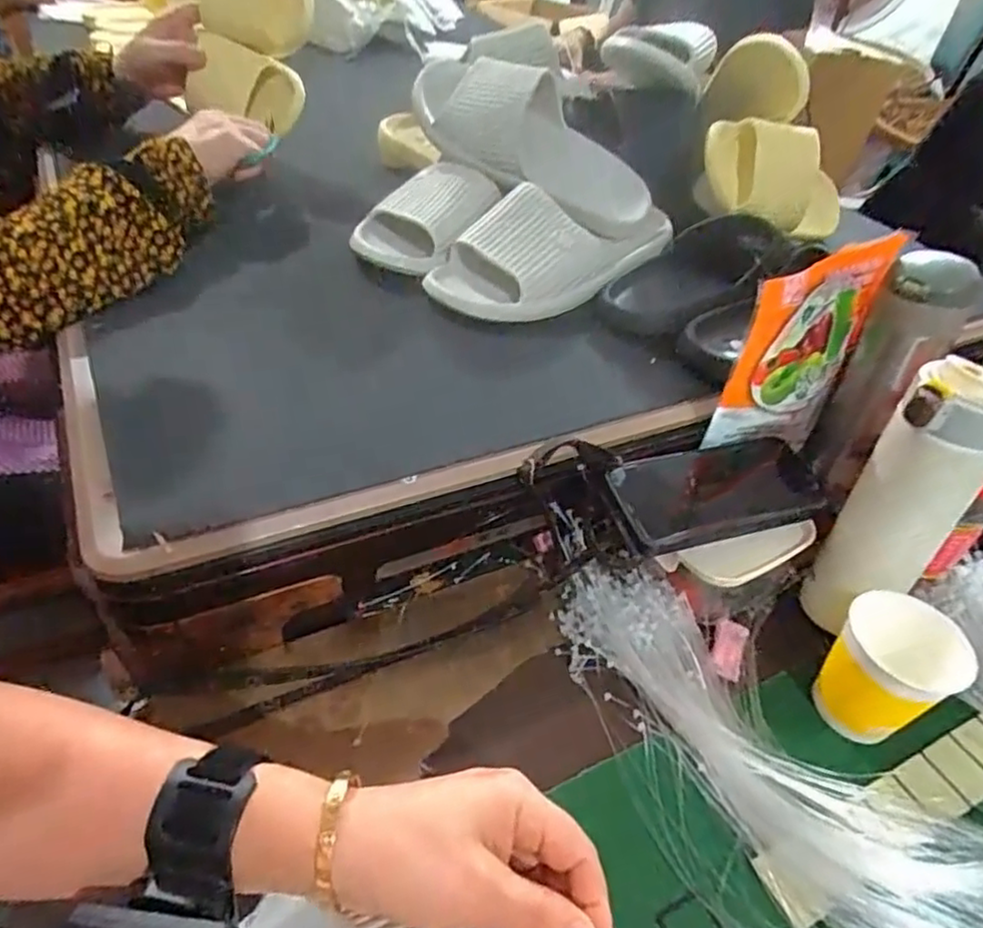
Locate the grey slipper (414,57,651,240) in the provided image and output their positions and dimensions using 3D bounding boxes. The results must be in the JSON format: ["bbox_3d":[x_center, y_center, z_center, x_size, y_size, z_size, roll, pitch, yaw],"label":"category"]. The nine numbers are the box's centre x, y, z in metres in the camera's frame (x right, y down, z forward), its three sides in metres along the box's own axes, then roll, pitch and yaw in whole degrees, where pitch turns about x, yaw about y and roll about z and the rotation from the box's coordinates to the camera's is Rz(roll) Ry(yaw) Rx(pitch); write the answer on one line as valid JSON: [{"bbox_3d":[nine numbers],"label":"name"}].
[{"bbox_3d":[0.037,-0.322,0.661,0.275,0.105,0.086,34,15,4],"label":"grey slipper"}]

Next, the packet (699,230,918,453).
[{"bbox_3d":[0.243,-0.089,0.520,0.165,0.154,0.023,-20,38,-28],"label":"packet"}]

